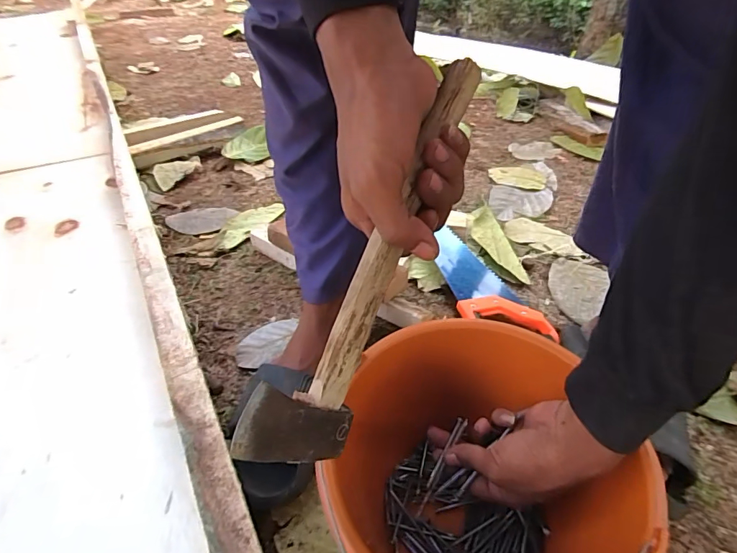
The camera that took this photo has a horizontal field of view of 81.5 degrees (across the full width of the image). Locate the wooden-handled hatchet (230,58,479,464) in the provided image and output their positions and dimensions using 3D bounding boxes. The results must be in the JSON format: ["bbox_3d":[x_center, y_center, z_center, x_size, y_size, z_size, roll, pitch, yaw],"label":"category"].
[{"bbox_3d":[0.004,-0.013,0.254,0.035,0.062,0.258,22,85,24],"label":"wooden-handled hatchet"}]

